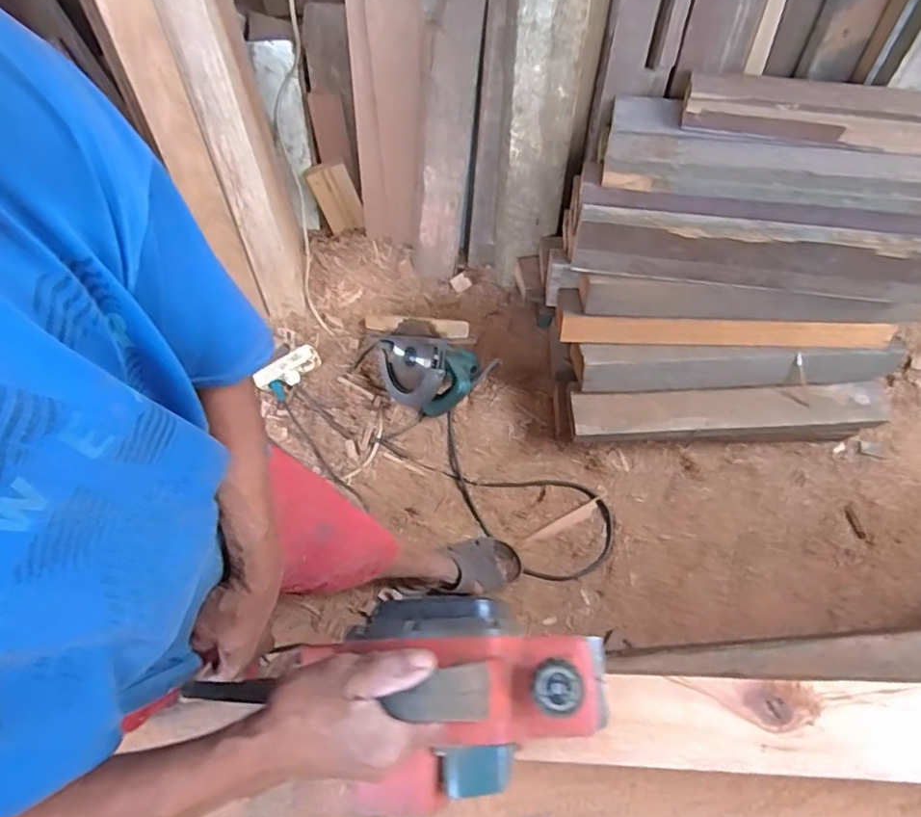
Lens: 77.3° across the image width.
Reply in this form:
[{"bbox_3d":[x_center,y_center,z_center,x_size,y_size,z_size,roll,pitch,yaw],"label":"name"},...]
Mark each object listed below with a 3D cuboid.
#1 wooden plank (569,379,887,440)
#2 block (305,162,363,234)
[{"bbox_3d":[0.569,0.005,1.233,0.665,0.041,0.113,-1,68,3],"label":"wooden plank"},{"bbox_3d":[-0.329,-0.559,1.532,0.103,0.172,0.031,-17,36,6],"label":"block"}]

